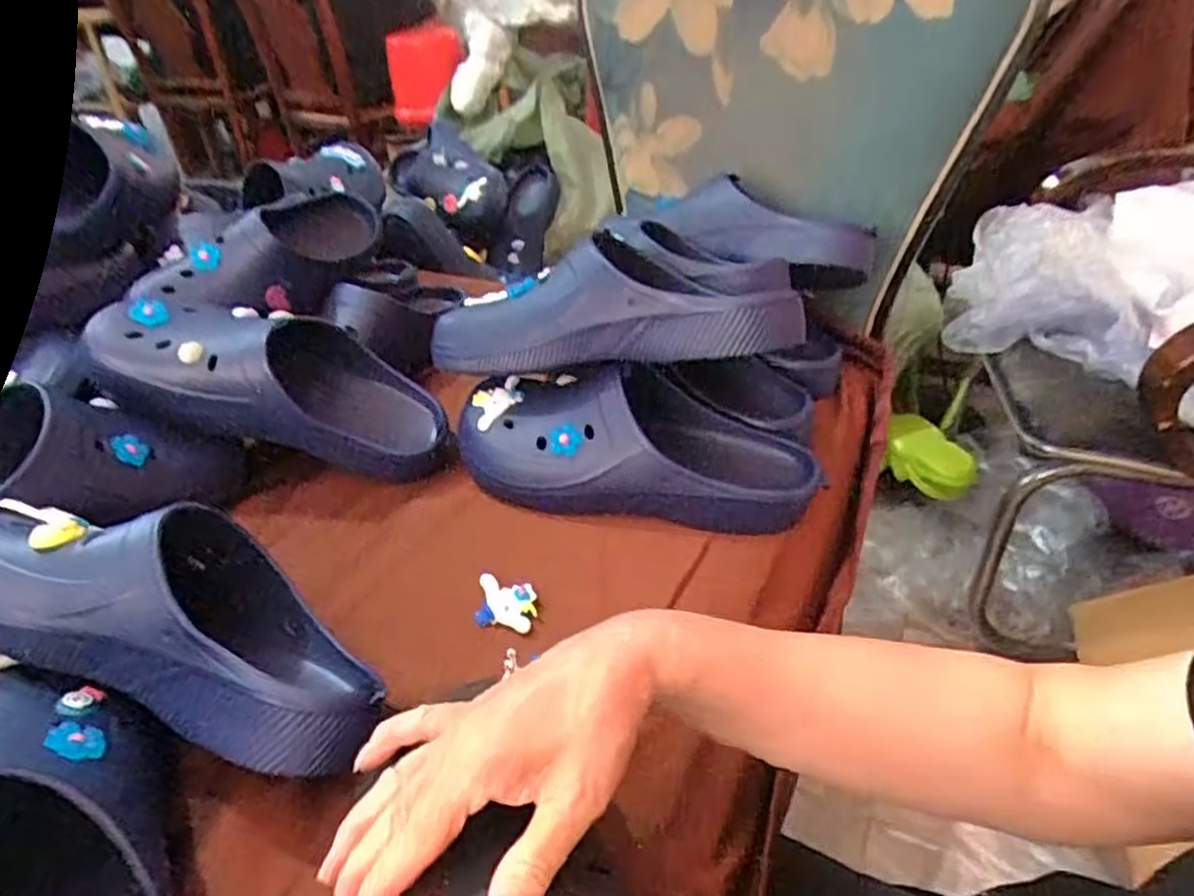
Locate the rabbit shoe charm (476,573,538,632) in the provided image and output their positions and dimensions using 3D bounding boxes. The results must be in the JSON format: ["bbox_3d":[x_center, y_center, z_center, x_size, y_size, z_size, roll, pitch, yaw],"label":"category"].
[{"bbox_3d":[-0.062,0.103,0.496,0.043,0.011,0.040,5,37,8],"label":"rabbit shoe charm"}]

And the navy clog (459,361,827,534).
[{"bbox_3d":[0.029,-0.008,0.578,0.282,0.084,0.107,6,37,10],"label":"navy clog"}]

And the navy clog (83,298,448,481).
[{"bbox_3d":[-0.259,-0.057,0.601,0.277,0.088,0.099,19,35,-13],"label":"navy clog"}]

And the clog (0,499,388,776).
[{"bbox_3d":[-0.239,0.099,0.420,0.278,0.108,0.110,12,39,17],"label":"clog"}]

